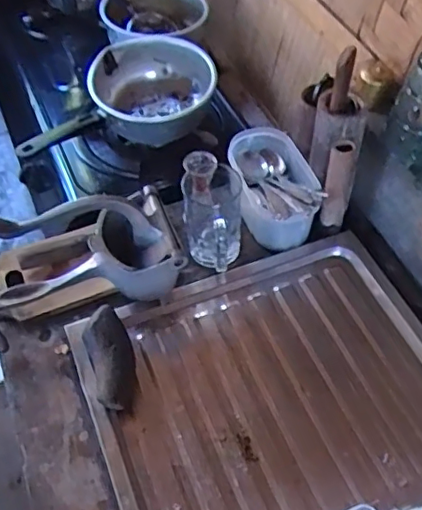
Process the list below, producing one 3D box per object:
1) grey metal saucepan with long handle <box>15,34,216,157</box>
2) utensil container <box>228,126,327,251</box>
[{"bbox_3d":[-0.147,-0.245,0.914,0.316,0.085,0.196,-22,54,-16],"label":"grey metal saucepan with long handle"},{"bbox_3d":[0.085,-0.098,0.798,0.110,0.075,0.181,-3,51,-2],"label":"utensil container"}]

